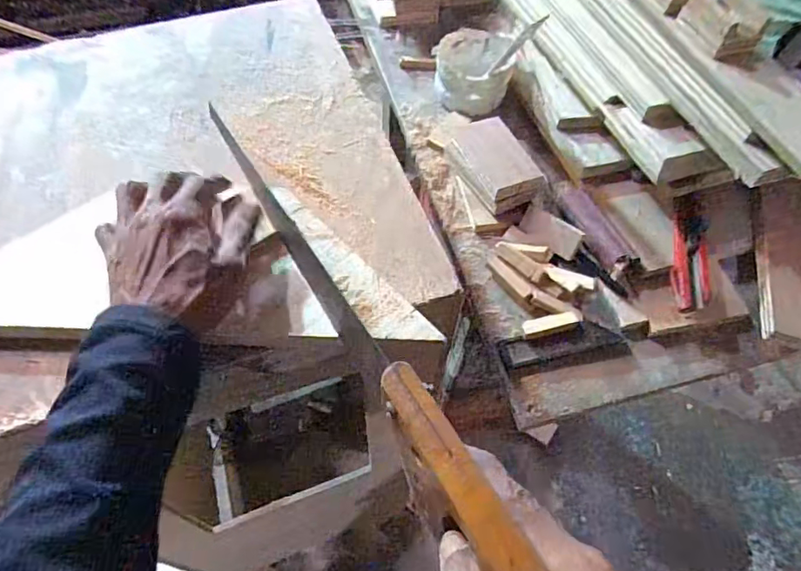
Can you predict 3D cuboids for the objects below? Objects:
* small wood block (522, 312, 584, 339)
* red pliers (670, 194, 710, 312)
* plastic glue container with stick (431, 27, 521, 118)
[{"bbox_3d":[0.137,0.035,0.475,0.056,0.012,0.015,-12,60,-9],"label":"small wood block"},{"bbox_3d":[0.269,-0.030,0.487,0.029,0.023,0.119,13,59,6],"label":"red pliers"},{"bbox_3d":[0.085,-0.253,0.617,0.090,0.055,0.101,16,59,8],"label":"plastic glue container with stick"}]

